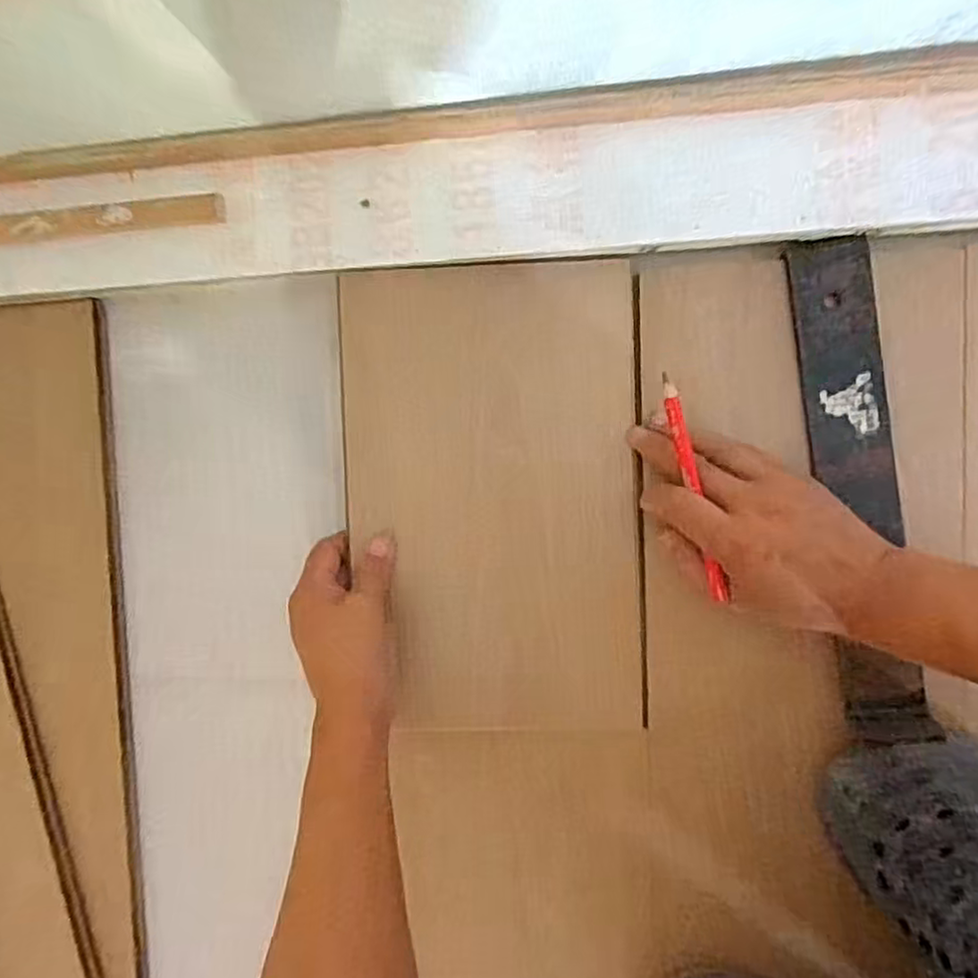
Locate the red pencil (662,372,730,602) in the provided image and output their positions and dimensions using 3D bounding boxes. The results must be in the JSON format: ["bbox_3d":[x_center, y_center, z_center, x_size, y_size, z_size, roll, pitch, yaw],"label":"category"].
[{"bbox_3d":[0.127,0.000,0.407,0.009,0.007,0.146,-14,94,9],"label":"red pencil"}]

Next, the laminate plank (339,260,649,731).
[{"bbox_3d":[0.004,0.009,0.463,0.204,0.009,0.322,-2,92,3],"label":"laminate plank"}]

